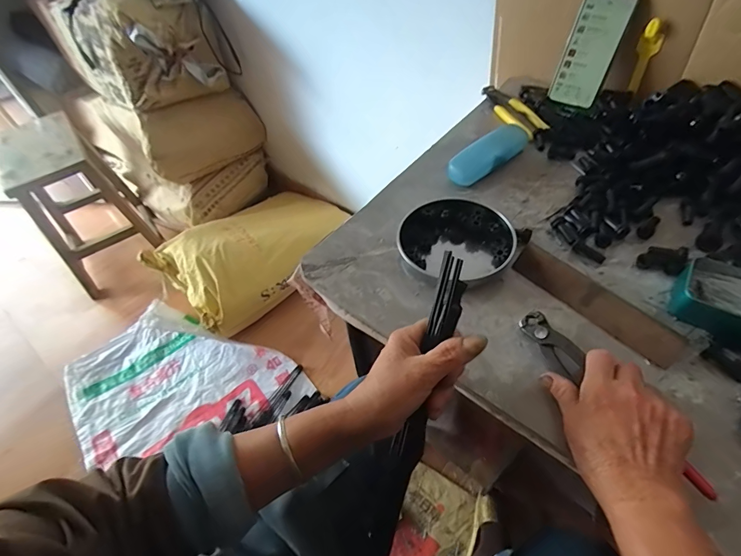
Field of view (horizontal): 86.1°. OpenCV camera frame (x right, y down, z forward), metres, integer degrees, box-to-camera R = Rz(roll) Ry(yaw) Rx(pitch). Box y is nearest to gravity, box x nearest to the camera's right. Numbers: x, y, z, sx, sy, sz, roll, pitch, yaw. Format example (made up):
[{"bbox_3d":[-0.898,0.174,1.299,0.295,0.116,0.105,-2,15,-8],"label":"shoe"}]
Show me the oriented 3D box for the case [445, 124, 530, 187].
[{"bbox_3d":[0.178,-0.184,0.592,0.151,0.032,0.049,-34,56,-20],"label":"case"}]

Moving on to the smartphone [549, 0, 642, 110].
[{"bbox_3d":[0.353,-0.363,0.636,0.074,0.159,0.011,32,38,27],"label":"smartphone"}]

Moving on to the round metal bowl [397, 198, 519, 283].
[{"bbox_3d":[0.109,-0.049,0.498,0.135,0.031,0.128,-3,52,3],"label":"round metal bowl"}]

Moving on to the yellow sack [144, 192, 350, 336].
[{"bbox_3d":[-0.397,-0.114,1.397,0.432,0.201,0.612,30,61,26],"label":"yellow sack"}]

